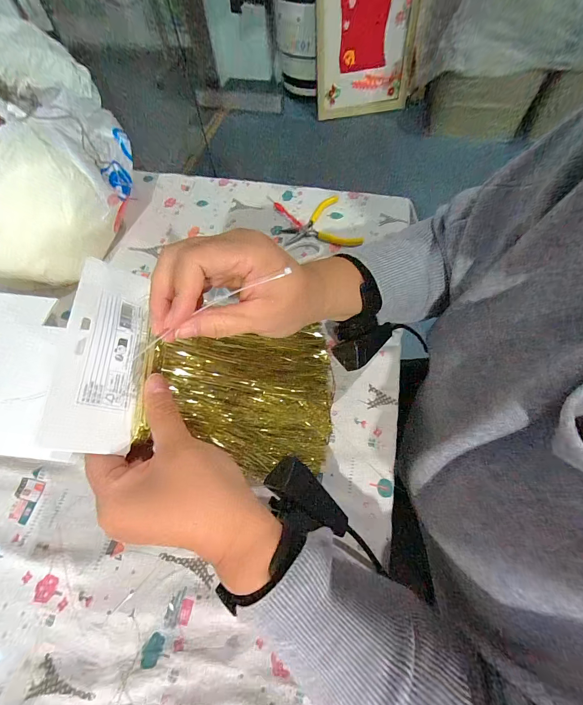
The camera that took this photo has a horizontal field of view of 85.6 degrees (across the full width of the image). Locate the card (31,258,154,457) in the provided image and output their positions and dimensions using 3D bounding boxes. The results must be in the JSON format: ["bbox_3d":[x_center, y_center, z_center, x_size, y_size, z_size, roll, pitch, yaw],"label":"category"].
[{"bbox_3d":[-0.141,-0.007,0.242,0.054,0.007,0.160,18,50,-37],"label":"card"}]

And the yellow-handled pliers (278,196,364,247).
[{"bbox_3d":[0.037,-0.183,0.459,0.100,0.008,0.104,-17,63,-6],"label":"yellow-handled pliers"}]

